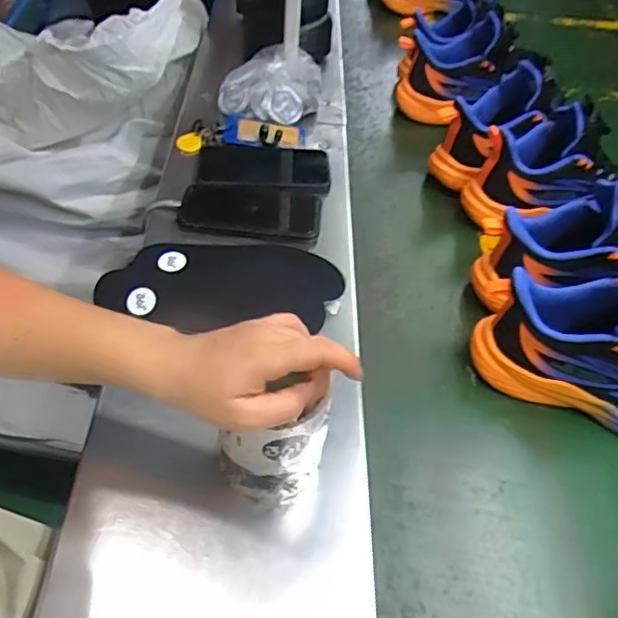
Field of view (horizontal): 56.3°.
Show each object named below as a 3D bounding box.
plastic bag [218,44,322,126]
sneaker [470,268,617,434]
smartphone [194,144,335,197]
[{"bbox_3d":[-0.057,-0.320,0.828,0.142,0.052,0.125,5,49,9],"label":"plastic bag"},{"bbox_3d":[0.278,0.031,0.519,0.244,0.126,0.091,15,51,17],"label":"sneaker"},{"bbox_3d":[-0.059,-0.179,0.738,0.167,0.013,0.090,2,46,0],"label":"smartphone"}]

